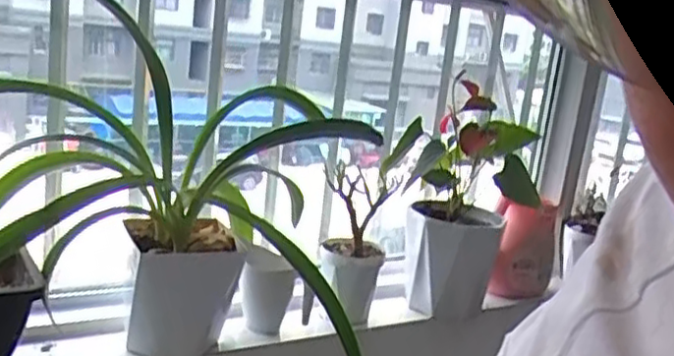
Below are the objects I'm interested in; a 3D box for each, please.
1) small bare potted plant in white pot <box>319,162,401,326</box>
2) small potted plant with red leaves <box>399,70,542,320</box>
[{"bbox_3d":[0.026,0.111,1.131,0.103,0.224,0.113,8,12,4],"label":"small bare potted plant in white pot"},{"bbox_3d":[0.235,0.046,1.183,0.197,0.366,0.211,11,13,19],"label":"small potted plant with red leaves"}]

